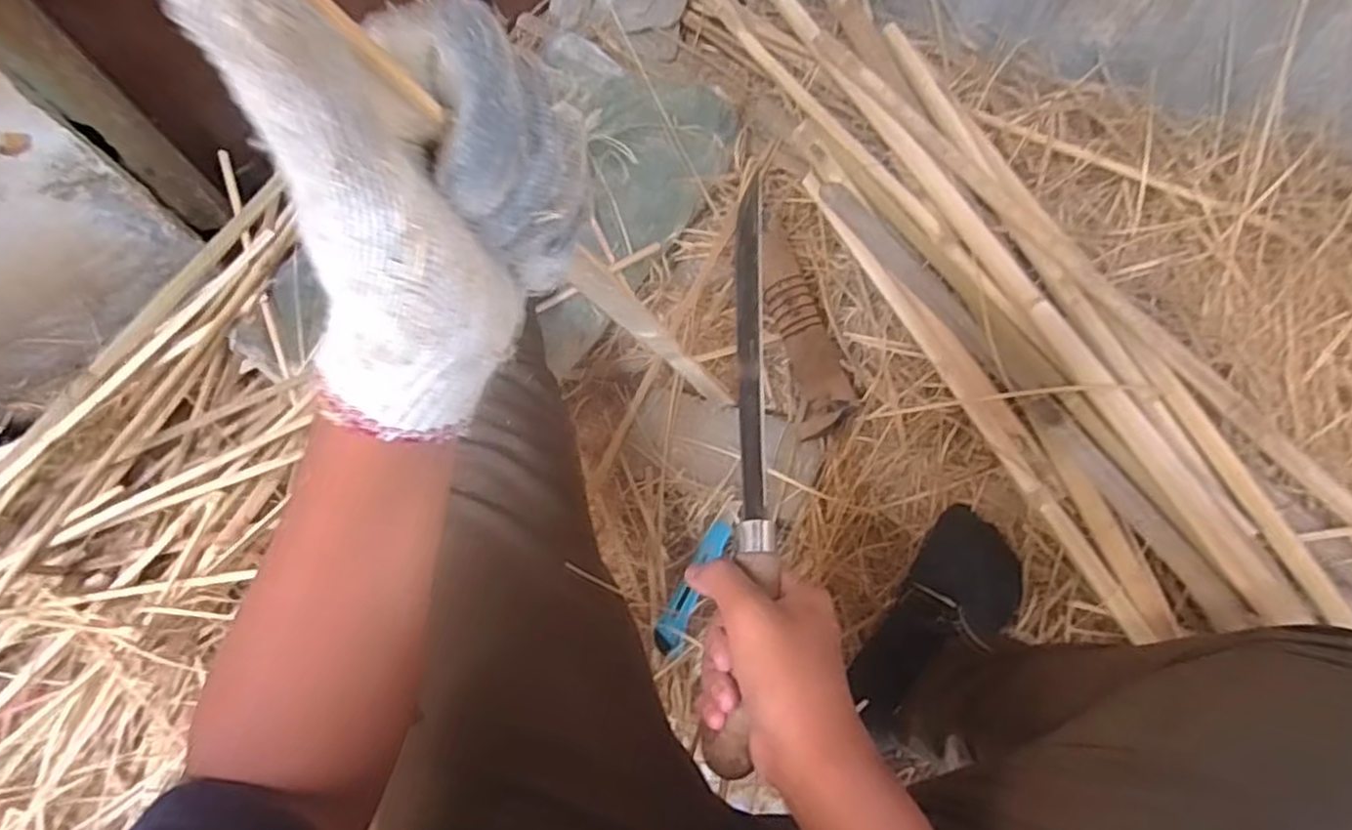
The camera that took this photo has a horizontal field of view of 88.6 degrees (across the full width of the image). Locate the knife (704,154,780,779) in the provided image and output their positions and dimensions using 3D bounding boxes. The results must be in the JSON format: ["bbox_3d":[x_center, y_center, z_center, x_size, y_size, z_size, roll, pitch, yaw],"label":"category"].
[{"bbox_3d":[0.045,0.016,0.438,0.035,0.035,0.379,3,69,3],"label":"knife"}]

